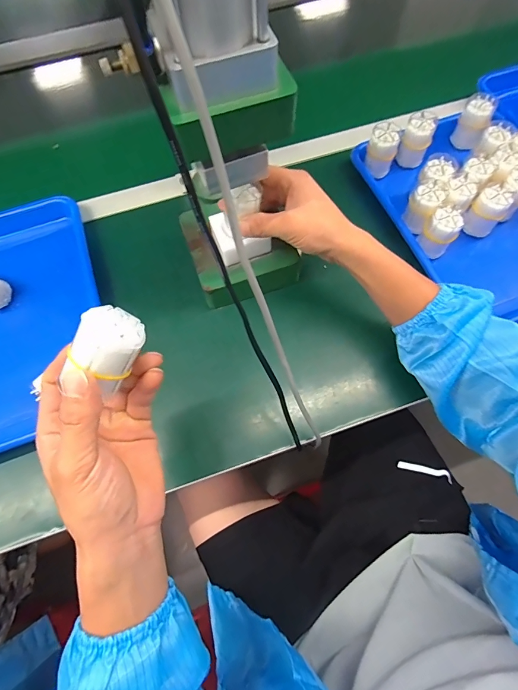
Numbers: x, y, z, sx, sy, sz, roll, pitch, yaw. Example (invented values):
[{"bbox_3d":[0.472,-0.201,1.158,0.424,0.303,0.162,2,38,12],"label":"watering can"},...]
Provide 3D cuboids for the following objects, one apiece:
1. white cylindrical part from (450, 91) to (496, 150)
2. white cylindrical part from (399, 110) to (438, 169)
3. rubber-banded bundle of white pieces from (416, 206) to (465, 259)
[{"bbox_3d":[0.313,-0.326,0.512,0.041,0.061,0.039,0,67,1],"label":"white cylindrical part"},{"bbox_3d":[0.223,-0.291,0.501,0.037,0.068,0.034,14,68,7],"label":"white cylindrical part"},{"bbox_3d":[0.224,-0.139,0.440,0.039,0.061,0.032,31,71,14],"label":"rubber-banded bundle of white pieces"}]

